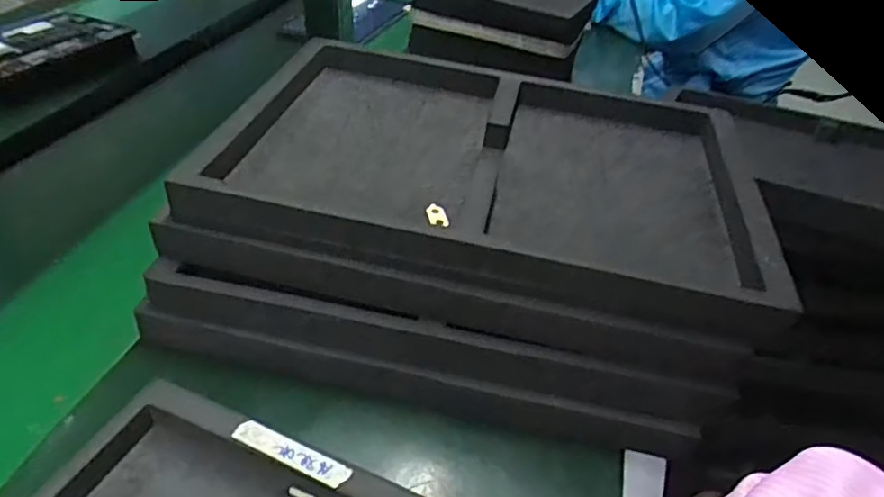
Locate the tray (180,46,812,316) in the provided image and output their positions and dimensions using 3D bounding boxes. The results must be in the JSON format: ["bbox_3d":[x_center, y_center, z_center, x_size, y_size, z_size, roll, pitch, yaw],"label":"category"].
[{"bbox_3d":[0.050,-0.085,0.516,0.437,0.042,0.302,10,42,7],"label":"tray"}]

